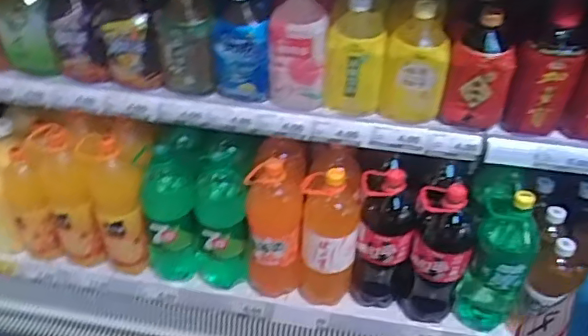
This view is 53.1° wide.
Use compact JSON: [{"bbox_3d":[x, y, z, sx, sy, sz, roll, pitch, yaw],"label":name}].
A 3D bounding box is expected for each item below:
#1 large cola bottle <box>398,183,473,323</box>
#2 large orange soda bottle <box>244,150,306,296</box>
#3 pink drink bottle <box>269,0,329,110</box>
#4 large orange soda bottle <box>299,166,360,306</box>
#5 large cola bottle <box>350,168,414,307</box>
[{"bbox_3d":[0.266,0.155,1.084,0.107,0.306,0.104,11,43,11],"label":"large cola bottle"},{"bbox_3d":[-0.036,0.095,1.143,0.106,0.279,0.137,2,42,1],"label":"large orange soda bottle"},{"bbox_3d":[0.010,-0.199,0.957,0.098,0.201,0.073,1,42,-1],"label":"pink drink bottle"},{"bbox_3d":[0.066,0.138,1.121,0.107,0.320,0.099,4,42,3],"label":"large orange soda bottle"},{"bbox_3d":[0.173,0.122,1.118,0.108,0.293,0.119,7,42,7],"label":"large cola bottle"}]

